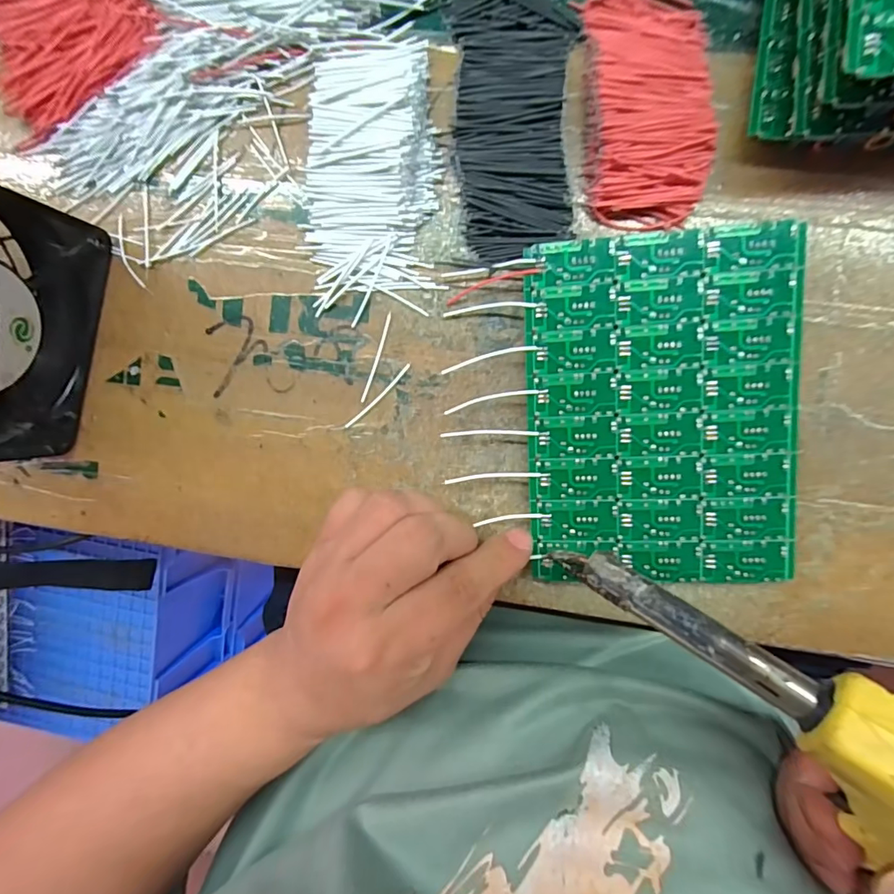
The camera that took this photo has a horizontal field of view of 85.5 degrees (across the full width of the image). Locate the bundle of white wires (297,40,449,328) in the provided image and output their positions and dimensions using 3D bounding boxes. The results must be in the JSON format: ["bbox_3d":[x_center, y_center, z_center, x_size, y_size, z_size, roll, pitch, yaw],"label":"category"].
[{"bbox_3d":[-0.037,-0.127,0.225,0.063,0.017,0.117,-1,97,7],"label":"bundle of white wires"}]

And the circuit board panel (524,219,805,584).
[{"bbox_3d":[0.095,-0.015,0.217,0.113,0.005,0.152,-2,97,7],"label":"circuit board panel"}]

